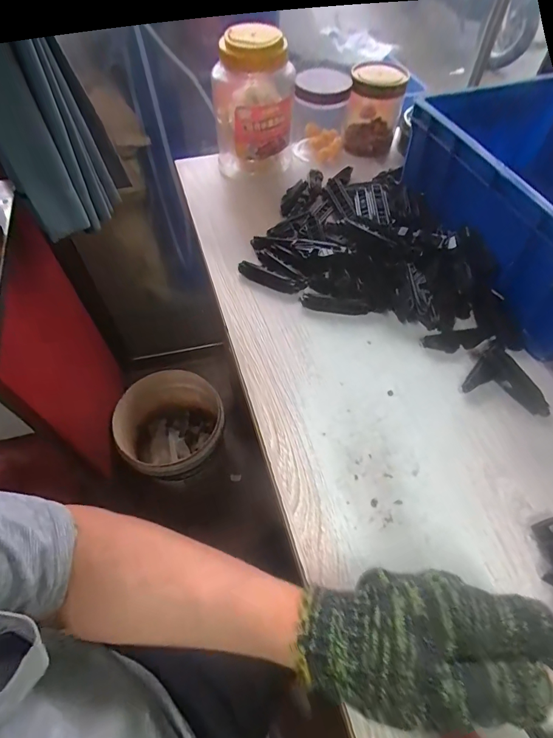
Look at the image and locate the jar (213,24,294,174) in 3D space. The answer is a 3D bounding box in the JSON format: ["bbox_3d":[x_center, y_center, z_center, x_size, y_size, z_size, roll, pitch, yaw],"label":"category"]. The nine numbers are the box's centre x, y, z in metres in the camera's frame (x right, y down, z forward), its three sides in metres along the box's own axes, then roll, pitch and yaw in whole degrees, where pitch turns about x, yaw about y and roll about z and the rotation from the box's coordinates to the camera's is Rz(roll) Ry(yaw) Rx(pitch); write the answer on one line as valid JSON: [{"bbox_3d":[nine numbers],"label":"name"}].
[{"bbox_3d":[-0.031,-0.361,0.549,0.109,0.167,0.097,-5,57,-3],"label":"jar"}]

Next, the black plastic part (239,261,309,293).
[{"bbox_3d":[-0.005,-0.111,0.478,0.083,0.021,0.016,21,59,13],"label":"black plastic part"}]

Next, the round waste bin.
[{"bbox_3d":[-0.262,0.166,1.028,0.245,0.238,0.259,0,57,0],"label":"round waste bin"}]

